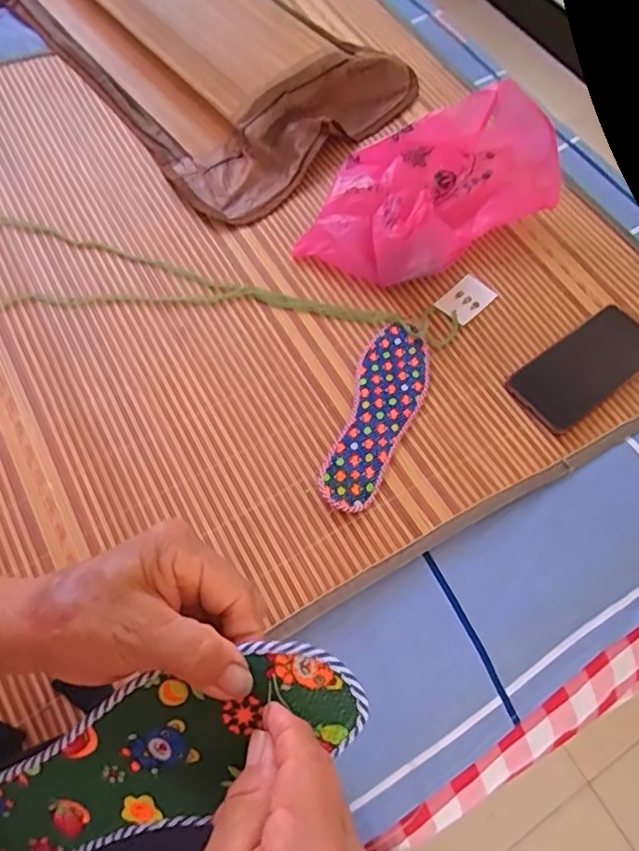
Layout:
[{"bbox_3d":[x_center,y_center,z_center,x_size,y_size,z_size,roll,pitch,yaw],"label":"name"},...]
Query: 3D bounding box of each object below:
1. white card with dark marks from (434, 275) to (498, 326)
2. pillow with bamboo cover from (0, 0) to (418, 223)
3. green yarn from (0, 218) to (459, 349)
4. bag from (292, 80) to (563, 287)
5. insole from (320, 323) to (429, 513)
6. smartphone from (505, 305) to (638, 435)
[{"bbox_3d":[0.162,-0.139,0.619,0.061,0.004,0.041,-40,72,-20],"label":"white card with dark marks"},{"bbox_3d":[-0.188,-0.565,0.770,0.365,0.080,0.624,-39,72,-20],"label":"pillow with bamboo cover"},{"bbox_3d":[-0.138,-0.148,0.622,0.574,0.020,0.137,7,65,2],"label":"green yarn"},{"bbox_3d":[0.116,-0.266,0.629,0.291,0.089,0.167,-27,68,-16],"label":"bag"},{"bbox_3d":[0.056,-0.013,0.550,0.065,0.014,0.208,22,65,7],"label":"insole"},{"bbox_3d":[0.274,-0.060,0.578,0.161,0.008,0.075,-32,70,-17],"label":"smartphone"}]

